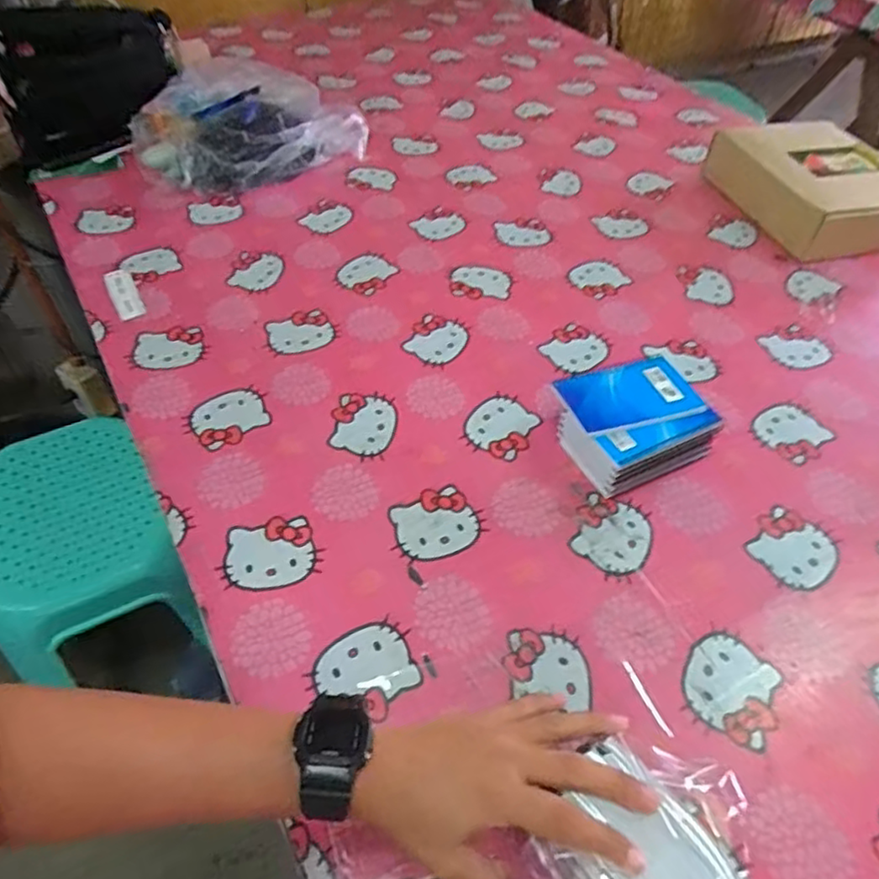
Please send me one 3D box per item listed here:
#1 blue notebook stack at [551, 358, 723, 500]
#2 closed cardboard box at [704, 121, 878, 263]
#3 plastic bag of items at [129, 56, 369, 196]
[{"bbox_3d":[0.194,-0.018,0.655,0.144,0.061,0.119,-19,53,-19],"label":"blue notebook stack"},{"bbox_3d":[0.573,-0.383,0.971,0.221,0.088,0.262,-10,50,-12],"label":"closed cardboard box"},{"bbox_3d":[-0.321,-0.530,1.046,0.309,0.103,0.257,-29,57,-26],"label":"plastic bag of items"}]

